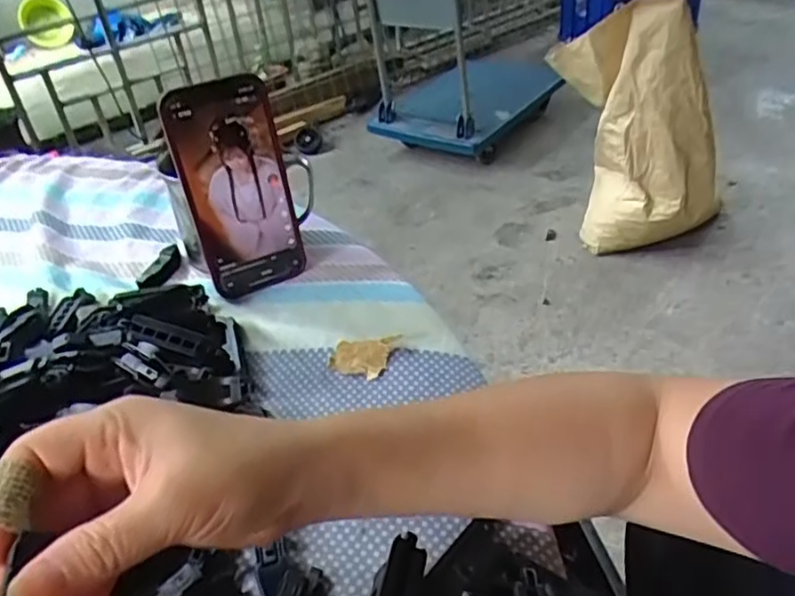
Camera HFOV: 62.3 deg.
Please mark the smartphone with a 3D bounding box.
[{"bbox_3d":[-0.117,-0.081,0.490,0.075,0.156,0.007,-20,28,-19],"label":"smartphone"}]

